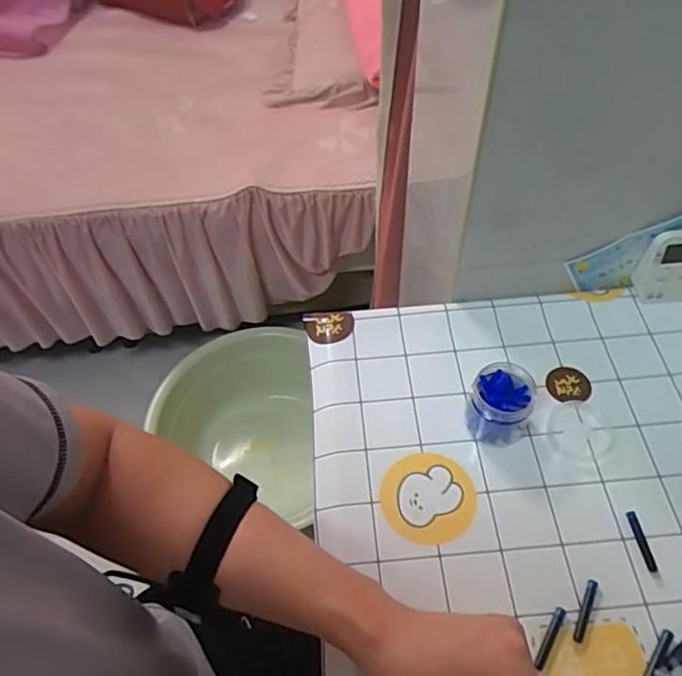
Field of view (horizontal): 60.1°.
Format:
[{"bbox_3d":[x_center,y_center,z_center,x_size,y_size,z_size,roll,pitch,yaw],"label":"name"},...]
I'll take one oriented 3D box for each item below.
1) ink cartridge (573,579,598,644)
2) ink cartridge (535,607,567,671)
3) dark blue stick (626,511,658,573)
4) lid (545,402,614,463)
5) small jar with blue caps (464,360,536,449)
[{"bbox_3d":[0.178,0.199,0.430,0.008,0.008,0.045,21,59,16],"label":"ink cartridge"},{"bbox_3d":[0.150,0.215,0.422,0.008,0.004,0.044,27,61,20],"label":"ink cartridge"},{"bbox_3d":[0.237,0.160,0.463,0.008,0.005,0.046,-8,55,-3],"label":"dark blue stick"},{"bbox_3d":[0.210,0.082,0.519,0.057,0.005,0.054,-1,55,2],"label":"lid"},{"bbox_3d":[0.136,0.057,0.504,0.050,0.053,0.054,-1,55,2],"label":"small jar with blue caps"}]

